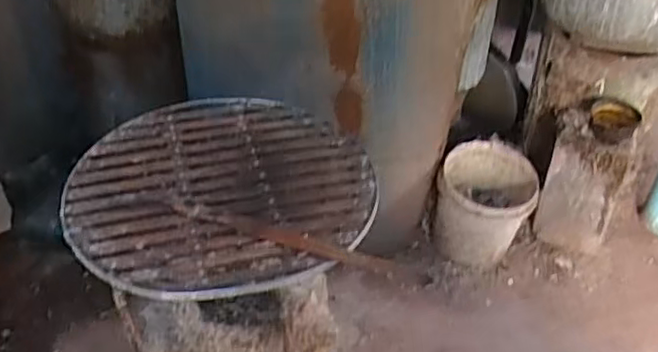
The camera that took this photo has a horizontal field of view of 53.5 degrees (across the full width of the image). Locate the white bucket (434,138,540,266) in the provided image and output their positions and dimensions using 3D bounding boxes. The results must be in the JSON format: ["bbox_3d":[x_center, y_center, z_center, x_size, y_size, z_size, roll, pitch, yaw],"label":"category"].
[{"bbox_3d":[0.461,0.087,1.909,0.276,0.246,0.305,7,38,8],"label":"white bucket"}]

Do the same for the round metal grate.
[{"bbox_3d":[-0.137,0.007,0.851,0.375,0.015,0.376,0,38,0],"label":"round metal grate"}]

